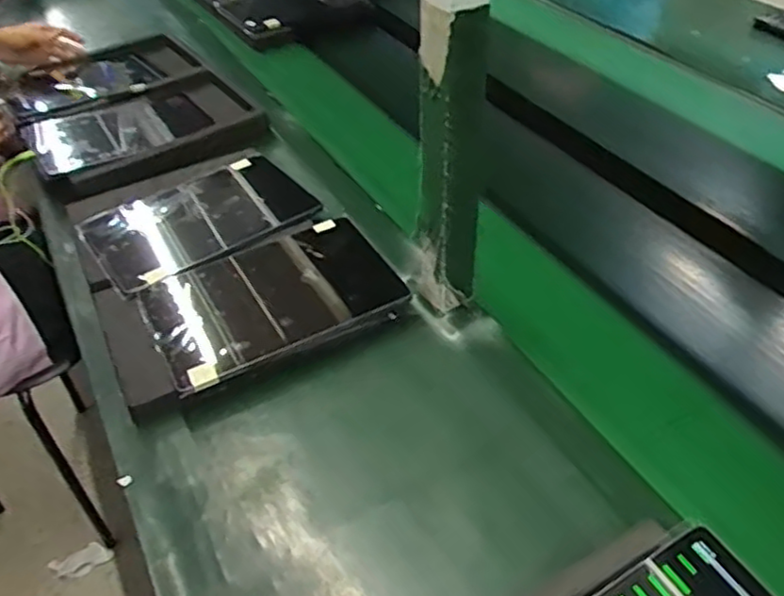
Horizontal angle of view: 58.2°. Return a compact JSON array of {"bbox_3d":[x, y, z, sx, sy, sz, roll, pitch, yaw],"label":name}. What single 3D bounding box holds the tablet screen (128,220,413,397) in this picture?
[{"bbox_3d":[-0.118,-0.003,0.725,0.258,0.016,0.152,-21,51,-29],"label":"tablet screen"}]

